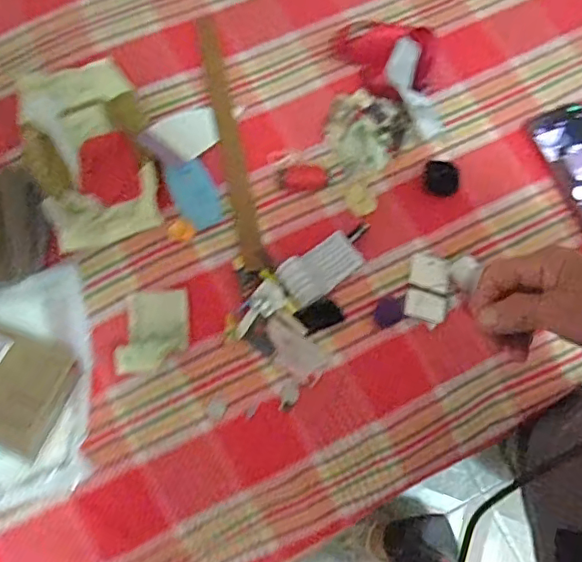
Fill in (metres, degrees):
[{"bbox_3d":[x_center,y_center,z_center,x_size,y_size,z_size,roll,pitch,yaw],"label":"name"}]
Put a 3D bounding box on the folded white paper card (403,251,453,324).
[{"bbox_3d":[0.147,0.006,0.602,0.043,0.008,0.073,14,75,2],"label":"folded white paper card"}]

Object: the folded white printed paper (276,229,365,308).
[{"bbox_3d":[0.033,-0.013,0.593,0.084,0.025,0.048,-34,79,-10],"label":"folded white printed paper"}]

